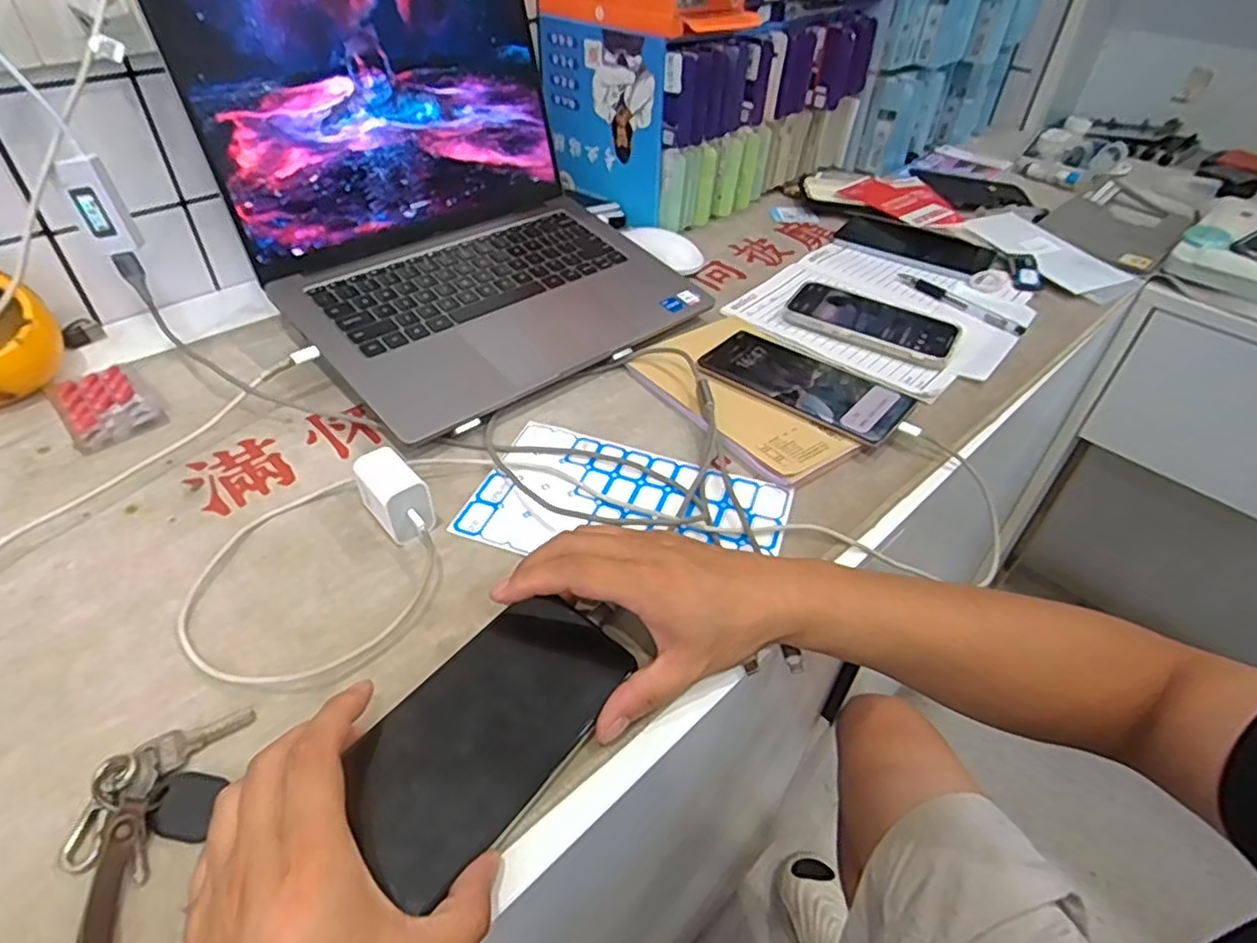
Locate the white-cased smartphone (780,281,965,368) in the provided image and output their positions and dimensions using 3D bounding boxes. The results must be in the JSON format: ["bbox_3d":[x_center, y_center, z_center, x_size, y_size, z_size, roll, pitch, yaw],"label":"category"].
[{"bbox_3d":[0.220,-0.138,0.619,0.146,0.013,0.080,24,47,22],"label":"white-cased smartphone"}]

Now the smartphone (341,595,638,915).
[{"bbox_3d":[-0.065,0.119,0.326,0.074,0.014,0.145,34,44,16],"label":"smartphone"}]

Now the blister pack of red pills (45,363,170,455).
[{"bbox_3d":[-0.383,-0.049,0.505,0.056,0.011,0.095,-32,50,-31],"label":"blister pack of red pills"}]

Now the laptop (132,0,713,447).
[{"bbox_3d":[-0.125,-0.228,0.548,0.311,0.243,0.282,-30,51,-31],"label":"laptop"}]

